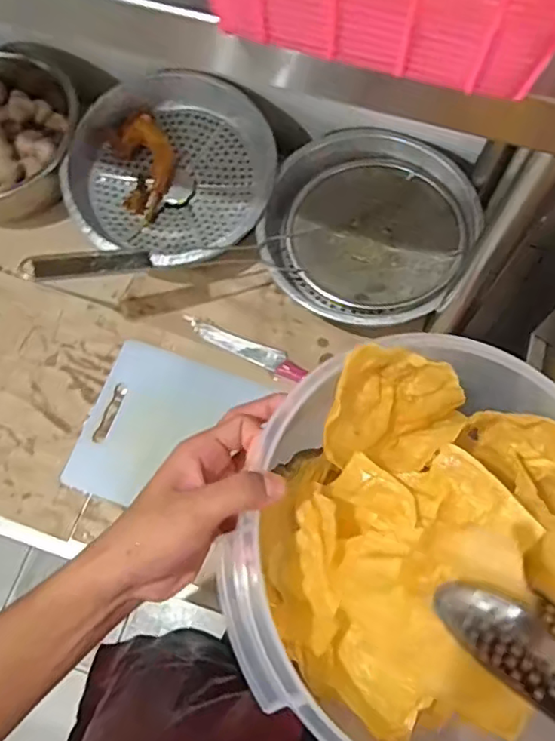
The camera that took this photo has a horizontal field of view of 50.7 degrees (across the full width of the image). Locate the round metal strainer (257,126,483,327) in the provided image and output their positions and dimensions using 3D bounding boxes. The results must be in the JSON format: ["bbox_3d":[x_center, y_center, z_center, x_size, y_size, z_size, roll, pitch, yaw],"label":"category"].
[{"bbox_3d":[0.114,-0.176,0.729,0.244,0.054,0.240,0,71,1],"label":"round metal strainer"}]

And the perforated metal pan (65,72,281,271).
[{"bbox_3d":[-0.135,-0.247,0.739,0.247,0.067,0.233,0,71,1],"label":"perforated metal pan"}]

